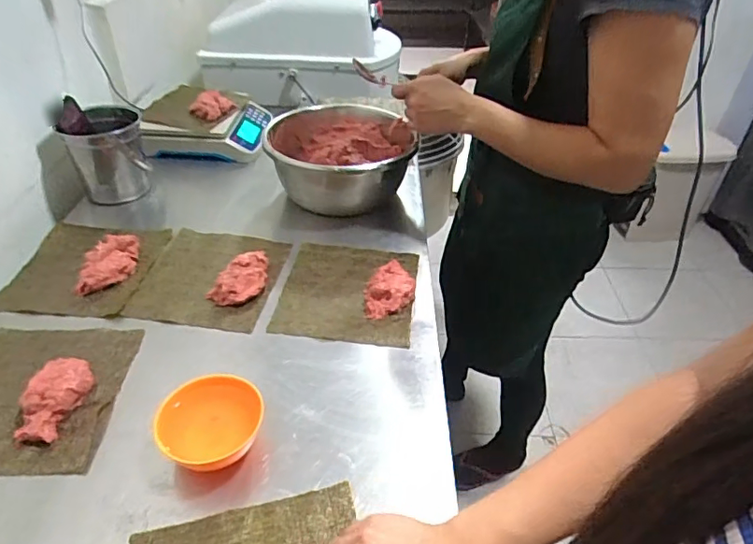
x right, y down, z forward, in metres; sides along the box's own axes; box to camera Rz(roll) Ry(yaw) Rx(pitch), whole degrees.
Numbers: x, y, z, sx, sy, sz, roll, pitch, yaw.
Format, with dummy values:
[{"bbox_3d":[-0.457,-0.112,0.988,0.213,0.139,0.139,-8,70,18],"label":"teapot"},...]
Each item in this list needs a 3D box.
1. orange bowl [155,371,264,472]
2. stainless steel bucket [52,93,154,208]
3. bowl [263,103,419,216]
[{"bbox_3d":[-0.169,0.156,0.542,0.098,0.060,0.099,1,39,-1],"label":"orange bowl"},{"bbox_3d":[-0.474,-0.216,0.921,0.128,0.138,0.143,-19,44,-24],"label":"stainless steel bucket"},{"bbox_3d":[-0.068,-0.200,0.948,0.239,0.116,0.256,1,39,-1],"label":"bowl"}]

